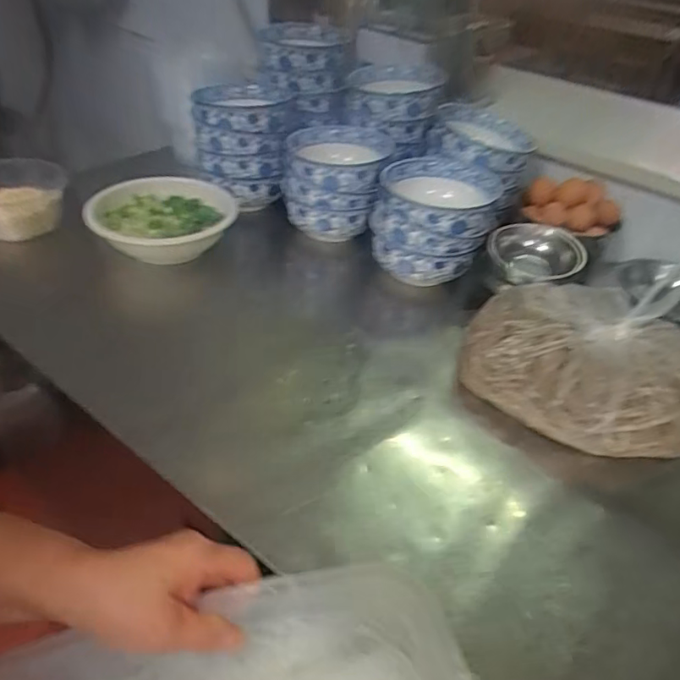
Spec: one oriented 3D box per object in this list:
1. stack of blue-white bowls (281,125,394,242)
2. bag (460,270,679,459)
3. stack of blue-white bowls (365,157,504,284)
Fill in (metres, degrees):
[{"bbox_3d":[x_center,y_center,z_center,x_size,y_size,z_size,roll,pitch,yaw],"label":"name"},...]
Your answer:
[{"bbox_3d":[-0.014,-0.246,0.868,0.155,0.156,0.159,9,40,3],"label":"stack of blue-white bowls"},{"bbox_3d":[0.299,0.017,0.621,0.287,0.135,0.206,14,42,10],"label":"bag"},{"bbox_3d":[0.134,-0.179,0.790,0.162,0.123,0.159,14,40,9],"label":"stack of blue-white bowls"}]

